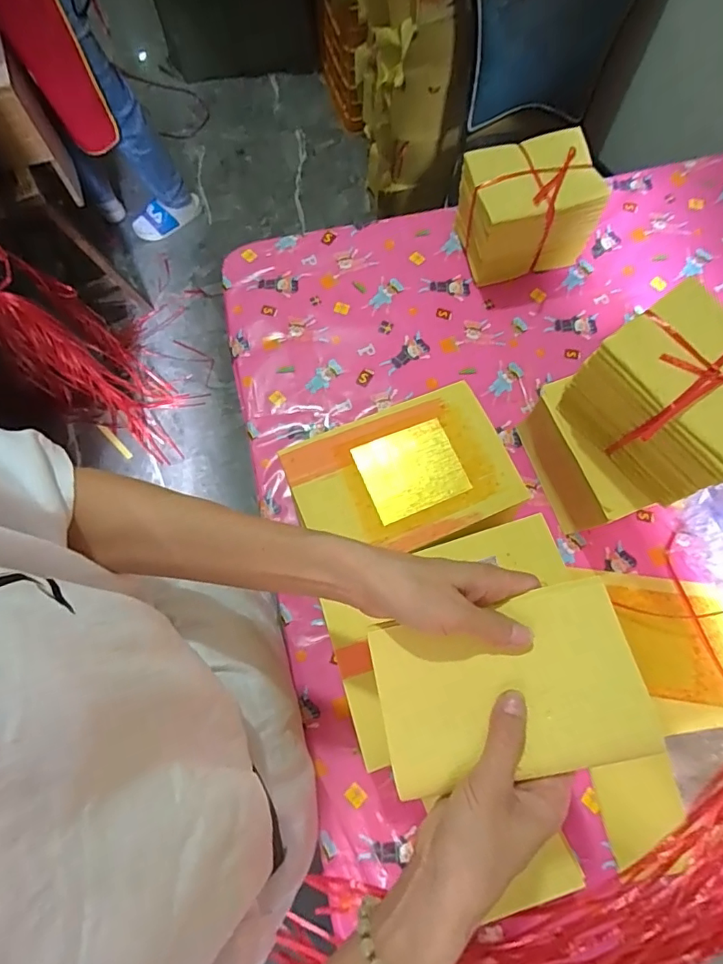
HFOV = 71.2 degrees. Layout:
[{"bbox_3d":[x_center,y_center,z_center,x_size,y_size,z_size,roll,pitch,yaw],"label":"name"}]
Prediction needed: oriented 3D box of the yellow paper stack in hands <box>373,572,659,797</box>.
[{"bbox_3d":[0.091,0.130,0.321,0.157,0.014,0.104,-13,69,3],"label":"yellow paper stack in hands"}]

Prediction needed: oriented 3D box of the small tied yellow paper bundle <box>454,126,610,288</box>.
[{"bbox_3d":[0.229,-0.382,0.718,0.166,0.147,0.123,-16,73,-5],"label":"small tied yellow paper bundle"}]

